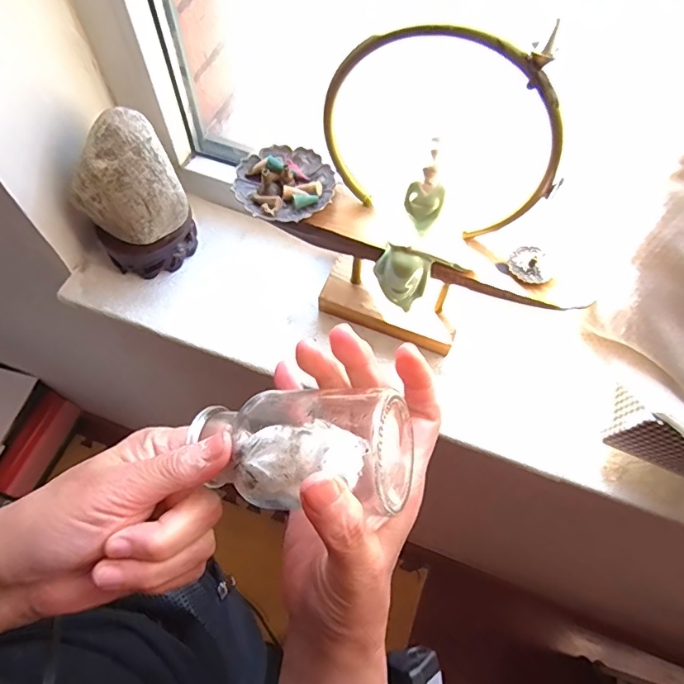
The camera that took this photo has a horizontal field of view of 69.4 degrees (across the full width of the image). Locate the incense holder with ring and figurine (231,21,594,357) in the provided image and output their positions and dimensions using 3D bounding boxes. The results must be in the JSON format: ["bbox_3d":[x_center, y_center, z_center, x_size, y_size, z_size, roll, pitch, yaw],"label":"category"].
[{"bbox_3d":[0.046,-0.092,0.378,0.278,0.255,0.074,24,65,9],"label":"incense holder with ring and figurine"}]

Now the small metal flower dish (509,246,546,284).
[{"bbox_3d":[0.144,-0.061,0.380,0.027,0.008,0.030,11,64,3],"label":"small metal flower dish"}]

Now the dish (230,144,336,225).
[{"bbox_3d":[-0.046,-0.132,0.400,0.078,0.019,0.076,1,64,-2],"label":"dish"}]

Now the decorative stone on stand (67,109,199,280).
[{"bbox_3d":[-0.189,-0.124,0.450,0.088,0.141,0.068,-34,70,-18],"label":"decorative stone on stand"}]

